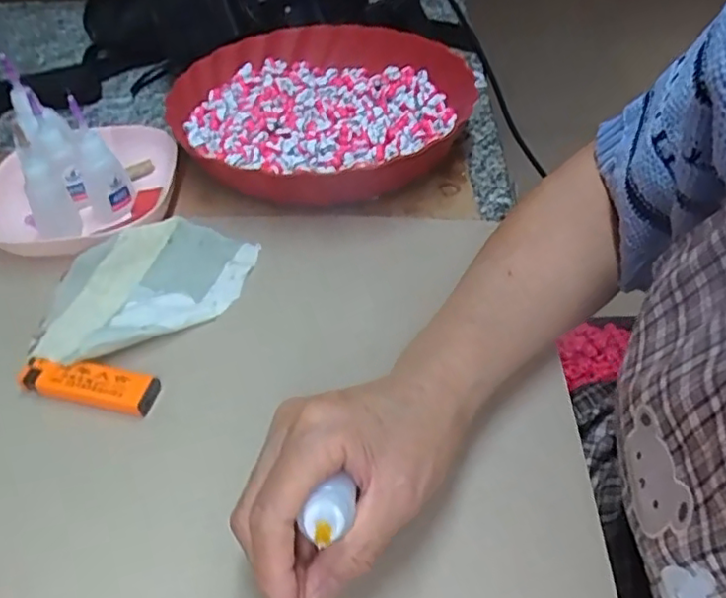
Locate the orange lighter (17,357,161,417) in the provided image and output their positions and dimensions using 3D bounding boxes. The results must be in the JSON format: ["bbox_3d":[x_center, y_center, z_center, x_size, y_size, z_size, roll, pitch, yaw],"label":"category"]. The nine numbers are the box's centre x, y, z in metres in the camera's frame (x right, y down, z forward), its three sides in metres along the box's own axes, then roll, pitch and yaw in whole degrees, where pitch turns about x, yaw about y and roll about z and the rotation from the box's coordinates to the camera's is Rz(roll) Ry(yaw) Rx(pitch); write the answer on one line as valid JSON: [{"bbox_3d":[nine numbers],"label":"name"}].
[{"bbox_3d":[-0.160,0.048,0.350,0.081,0.010,0.022,9,49,10],"label":"orange lighter"}]

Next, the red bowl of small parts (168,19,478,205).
[{"bbox_3d":[-0.040,-0.164,0.506,0.233,0.048,0.250,-1,48,1],"label":"red bowl of small parts"}]

